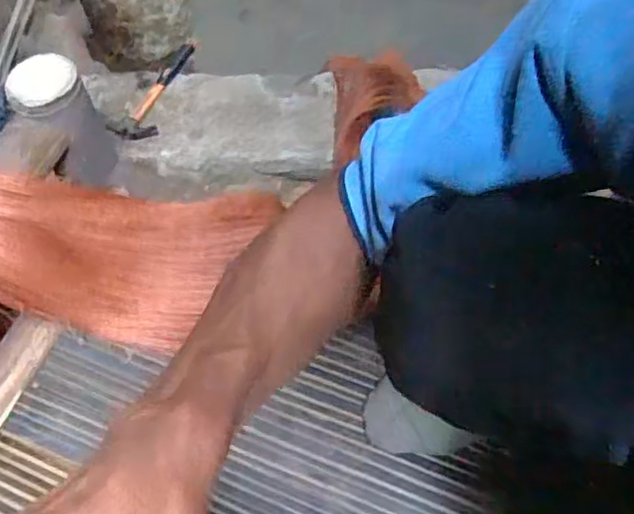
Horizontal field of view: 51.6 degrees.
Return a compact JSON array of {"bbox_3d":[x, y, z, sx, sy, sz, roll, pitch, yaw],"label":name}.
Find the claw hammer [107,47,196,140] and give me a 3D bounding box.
[{"bbox_3d":[-0.289,-0.317,1.256,0.076,0.031,0.261,27,65,13],"label":"claw hammer"}]

